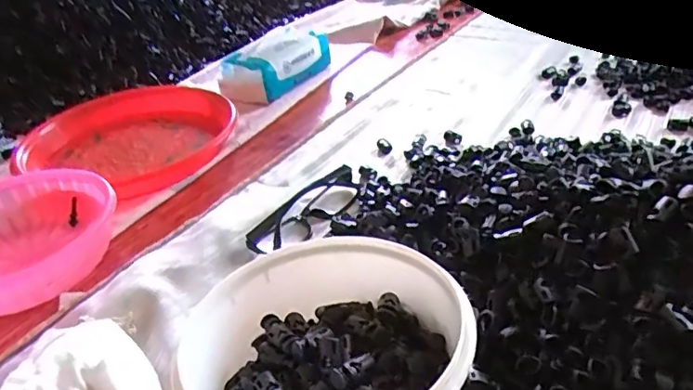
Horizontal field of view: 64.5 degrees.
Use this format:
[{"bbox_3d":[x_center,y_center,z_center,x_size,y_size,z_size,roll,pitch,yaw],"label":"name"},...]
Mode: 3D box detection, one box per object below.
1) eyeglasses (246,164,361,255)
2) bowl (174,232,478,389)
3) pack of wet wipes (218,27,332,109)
[{"bbox_3d":[-0.030,0.012,0.515,0.054,0.032,0.134,23,44,38],"label":"eyeglasses"},{"bbox_3d":[-0.007,0.102,0.325,0.161,0.086,0.150,-5,33,4],"label":"bowl"},{"bbox_3d":[-0.102,-0.199,0.817,0.084,0.059,0.189,15,40,30],"label":"pack of wet wipes"}]

